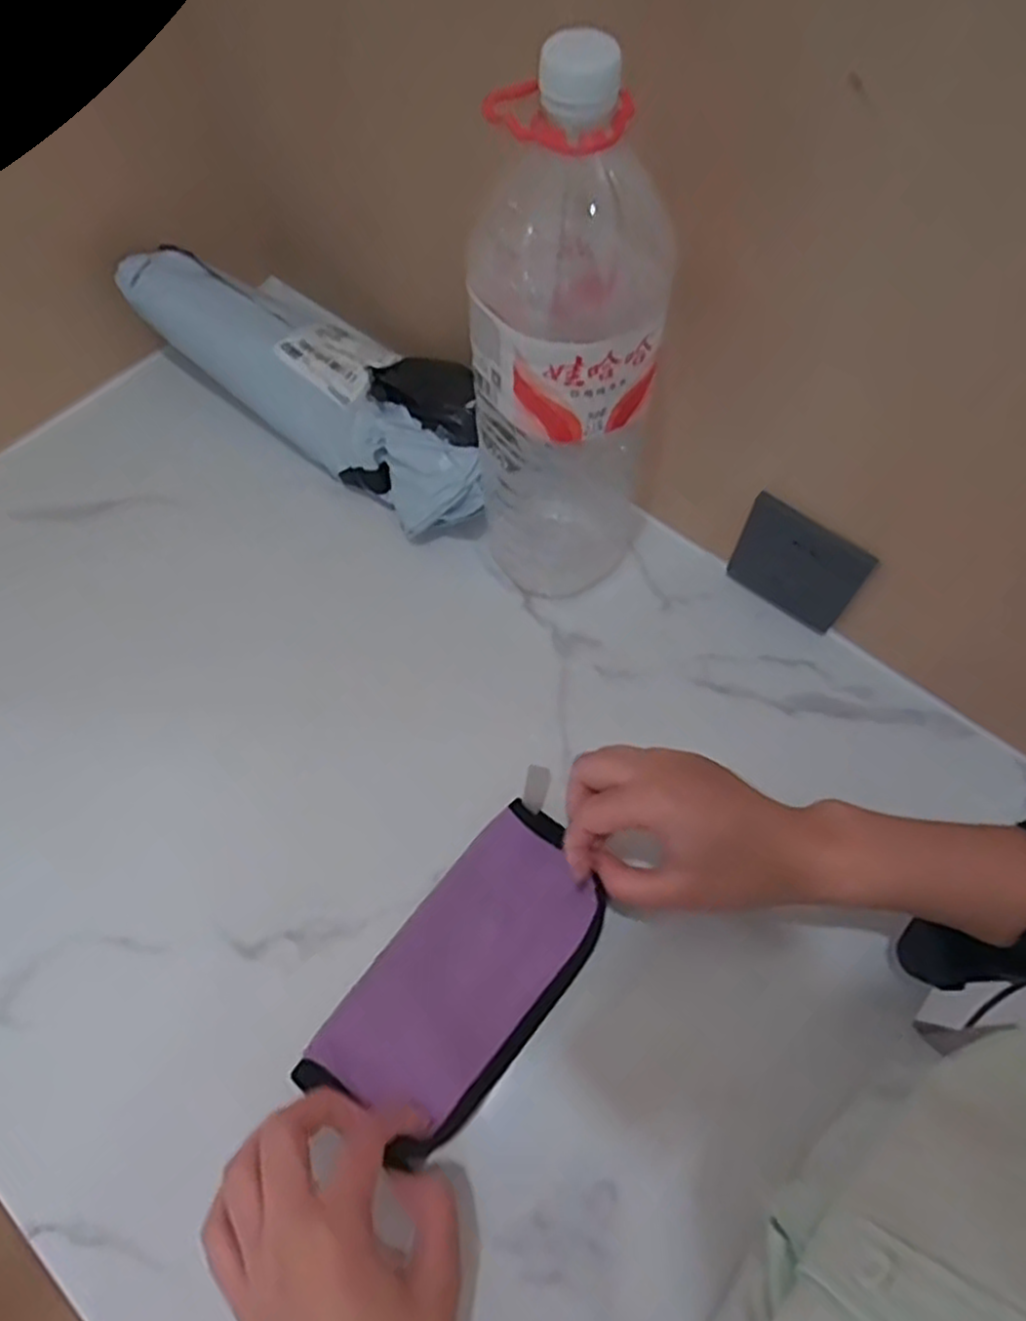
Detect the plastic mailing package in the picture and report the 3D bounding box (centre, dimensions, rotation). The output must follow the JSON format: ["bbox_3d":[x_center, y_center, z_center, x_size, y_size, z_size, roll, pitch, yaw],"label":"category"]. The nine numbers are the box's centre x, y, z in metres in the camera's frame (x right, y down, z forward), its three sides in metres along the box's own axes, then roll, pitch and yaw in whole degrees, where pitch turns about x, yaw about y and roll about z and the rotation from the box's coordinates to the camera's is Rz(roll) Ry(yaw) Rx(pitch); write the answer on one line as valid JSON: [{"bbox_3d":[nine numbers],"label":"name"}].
[{"bbox_3d":[-0.148,-0.221,0.601,0.336,0.091,0.105,35,68,16],"label":"plastic mailing package"}]

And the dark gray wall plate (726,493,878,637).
[{"bbox_3d":[0.193,-0.063,0.523,0.085,0.095,0.011,37,69,17],"label":"dark gray wall plate"}]

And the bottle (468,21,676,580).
[{"bbox_3d":[0.037,-0.165,0.444,0.105,0.323,0.112,14,64,7],"label":"bottle"}]

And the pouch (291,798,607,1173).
[{"bbox_3d":[-0.022,0.175,0.430,0.093,0.028,0.185,35,68,16],"label":"pouch"}]

